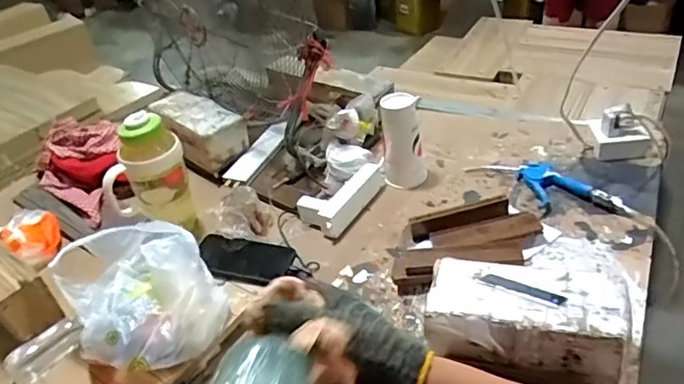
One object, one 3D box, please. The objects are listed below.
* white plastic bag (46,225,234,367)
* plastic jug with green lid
[{"bbox_3d":[-0.275,0.143,0.748,0.187,0.137,0.184,-26,40,-24],"label":"white plastic bag"},{"bbox_3d":[-0.337,-0.014,0.932,0.137,0.243,0.087,-19,38,-16],"label":"plastic jug with green lid"}]

